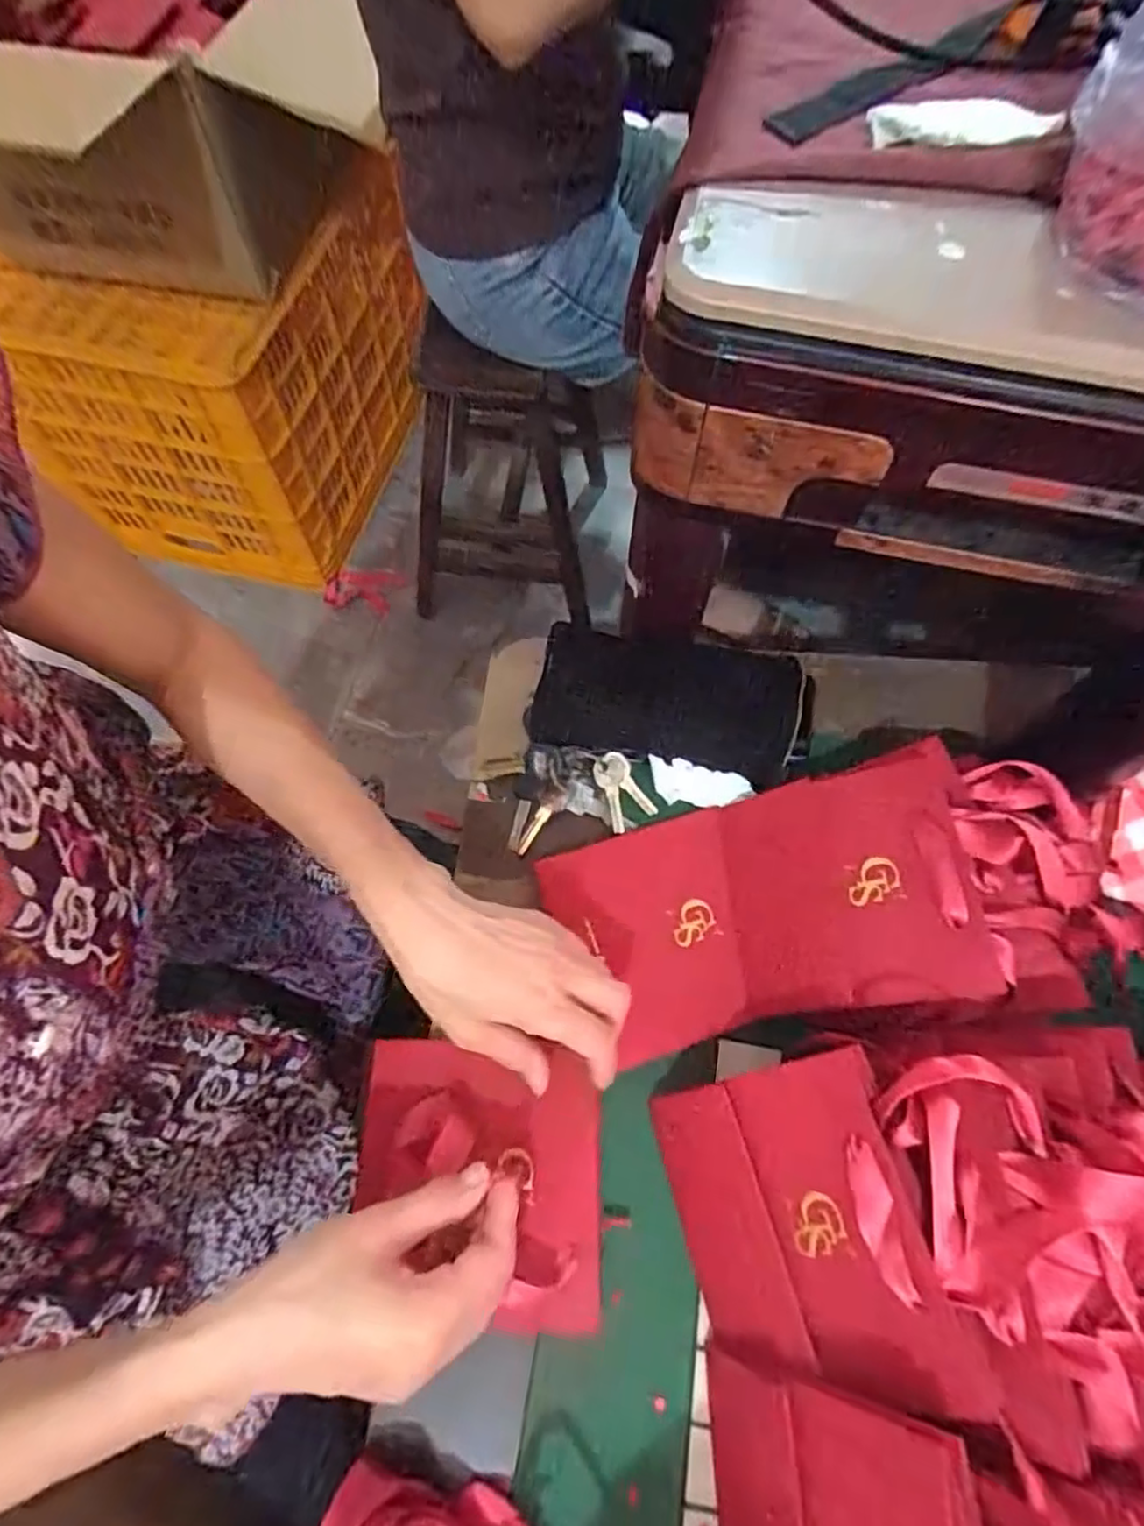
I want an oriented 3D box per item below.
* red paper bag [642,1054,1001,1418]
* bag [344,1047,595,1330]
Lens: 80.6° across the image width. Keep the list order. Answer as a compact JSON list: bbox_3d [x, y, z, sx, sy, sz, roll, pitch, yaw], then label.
[{"bbox_3d":[0.105,0.229,0.336,0.015,0.138,0.135,11,55,-44],"label":"red paper bag"},{"bbox_3d":[-0.053,0.232,0.379,0.136,0.014,0.132,2,65,0],"label":"bag"}]

